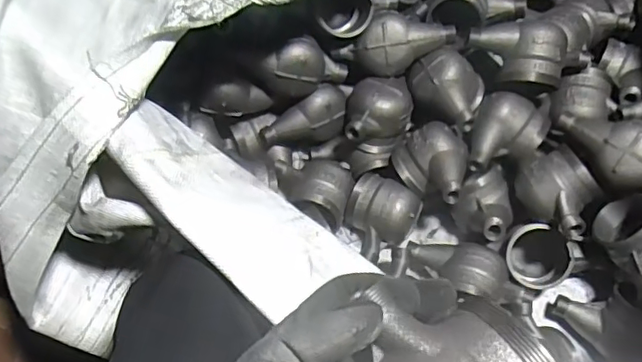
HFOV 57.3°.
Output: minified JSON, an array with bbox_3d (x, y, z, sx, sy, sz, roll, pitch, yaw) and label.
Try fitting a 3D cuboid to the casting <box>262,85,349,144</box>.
[{"bbox_3d":[-0.021,-0.082,0.789,0.121,0.056,0.058,-16,60,-11],"label":"casting"}]

